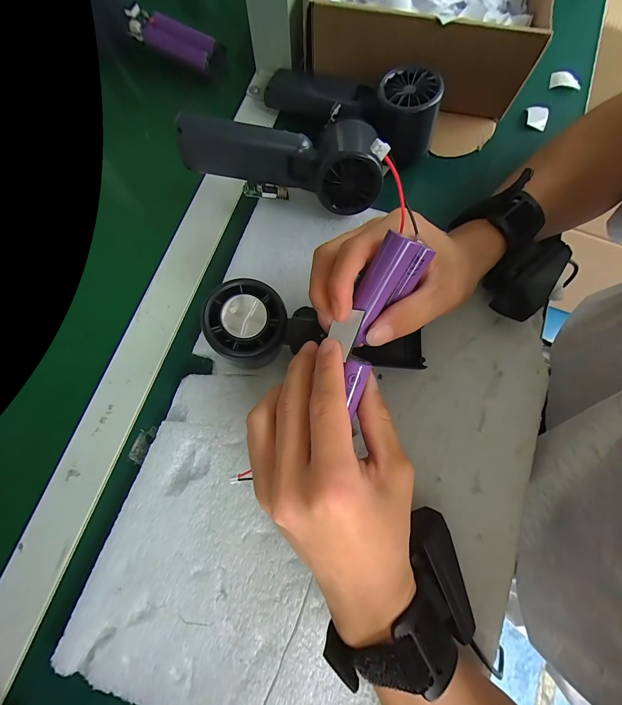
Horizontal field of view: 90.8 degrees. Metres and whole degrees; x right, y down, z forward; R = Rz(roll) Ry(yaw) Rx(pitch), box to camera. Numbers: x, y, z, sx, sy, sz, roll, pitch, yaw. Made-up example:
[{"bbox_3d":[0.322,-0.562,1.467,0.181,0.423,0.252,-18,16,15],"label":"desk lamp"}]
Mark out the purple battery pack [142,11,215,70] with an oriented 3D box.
[{"bbox_3d":[-0.134,-0.319,0.313,0.065,0.014,0.029,18,78,-8],"label":"purple battery pack"}]

